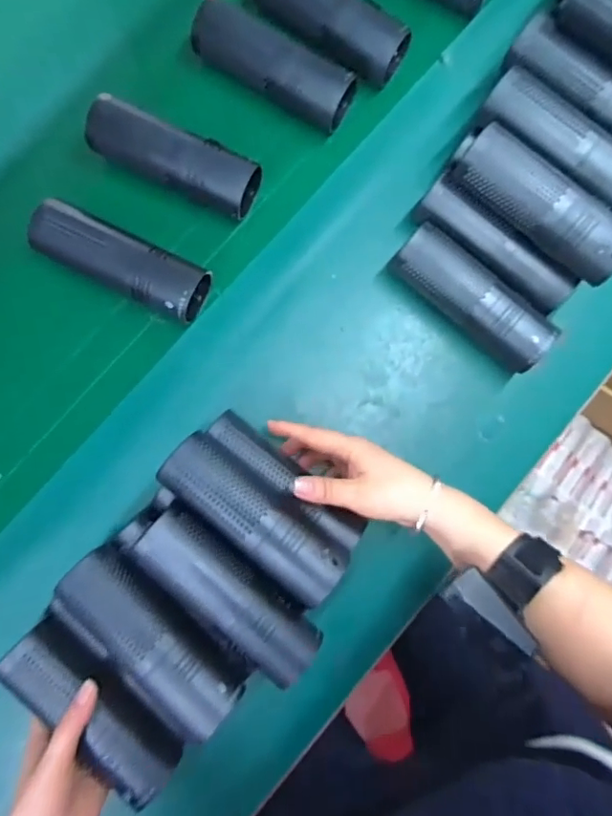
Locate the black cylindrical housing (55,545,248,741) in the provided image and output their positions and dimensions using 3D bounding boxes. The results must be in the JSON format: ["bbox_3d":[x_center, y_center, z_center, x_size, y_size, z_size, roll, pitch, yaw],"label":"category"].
[{"bbox_3d":[-0.122,0.179,0.421,0.160,0.052,0.056,43,84,2],"label":"black cylindrical housing"}]

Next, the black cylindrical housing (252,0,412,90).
[{"bbox_3d":[0.022,-0.386,0.535,0.165,0.053,0.047,33,84,1],"label":"black cylindrical housing"}]

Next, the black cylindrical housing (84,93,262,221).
[{"bbox_3d":[-0.127,-0.233,0.517,0.166,0.056,0.050,24,84,0],"label":"black cylindrical housing"}]

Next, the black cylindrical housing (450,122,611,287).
[{"bbox_3d":[0.203,-0.174,0.469,0.164,0.050,0.050,39,84,2],"label":"black cylindrical housing"}]

